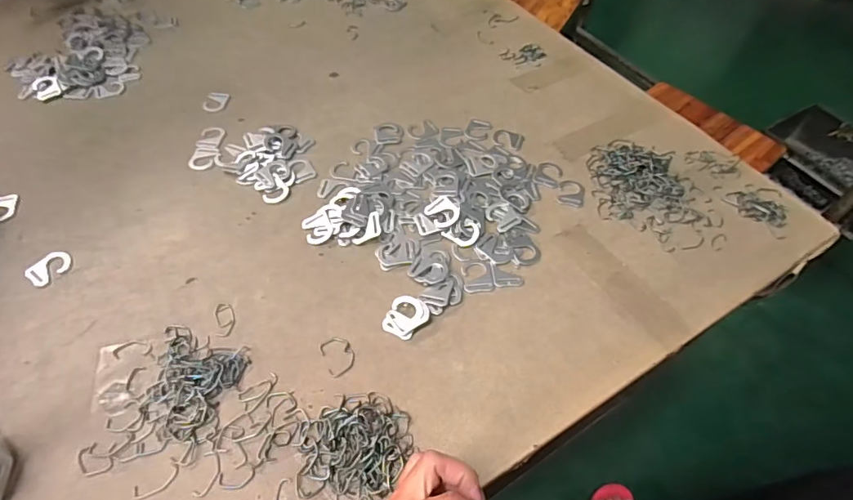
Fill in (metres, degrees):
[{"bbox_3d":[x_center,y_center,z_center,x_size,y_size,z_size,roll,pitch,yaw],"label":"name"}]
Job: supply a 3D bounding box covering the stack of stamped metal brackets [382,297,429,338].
[{"bbox_3d":[-0.021,0.072,0.502,0.041,0.012,0.048,28,58,19],"label":"stack of stamped metal brackets"}]

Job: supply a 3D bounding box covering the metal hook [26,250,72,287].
[{"bbox_3d":[-0.439,0.019,0.537,0.038,0.005,0.044,31,59,21],"label":"metal hook"}]

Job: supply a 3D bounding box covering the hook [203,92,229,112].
[{"bbox_3d":[-0.329,-0.231,0.720,0.032,0.004,0.045,3,54,2],"label":"hook"}]

